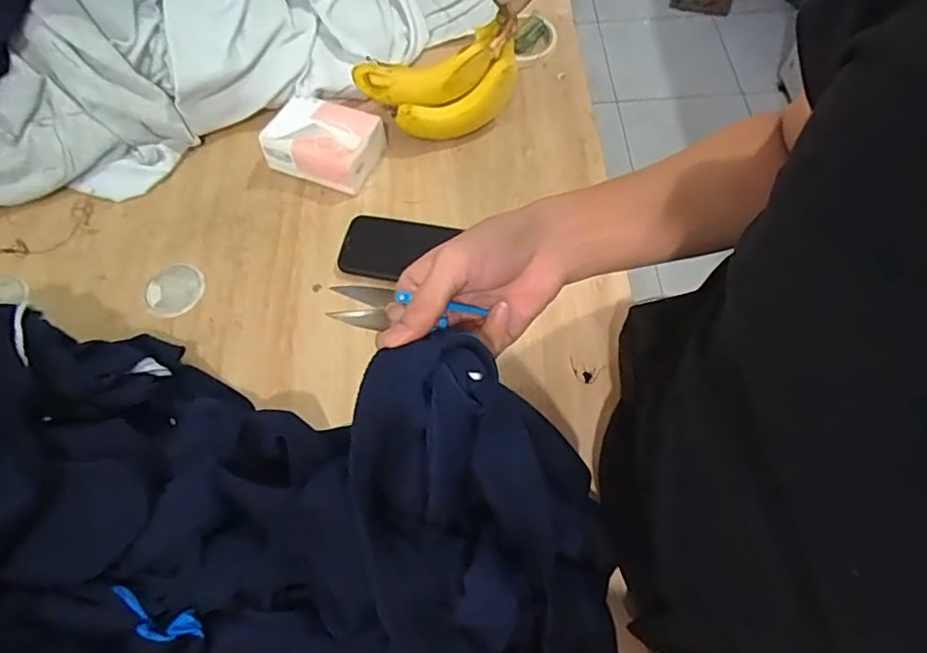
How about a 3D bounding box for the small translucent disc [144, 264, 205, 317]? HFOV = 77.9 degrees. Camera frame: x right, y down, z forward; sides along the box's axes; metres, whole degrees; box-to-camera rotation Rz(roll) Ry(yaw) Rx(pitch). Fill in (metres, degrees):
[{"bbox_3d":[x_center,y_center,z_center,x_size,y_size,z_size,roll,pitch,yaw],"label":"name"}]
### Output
[{"bbox_3d":[-0.321,-0.042,0.638,0.065,0.005,0.063,-1,62,2],"label":"small translucent disc"}]

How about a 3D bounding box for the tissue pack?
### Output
[{"bbox_3d":[-0.165,-0.225,0.690,0.122,0.064,0.093,17,65,12],"label":"tissue pack"}]

